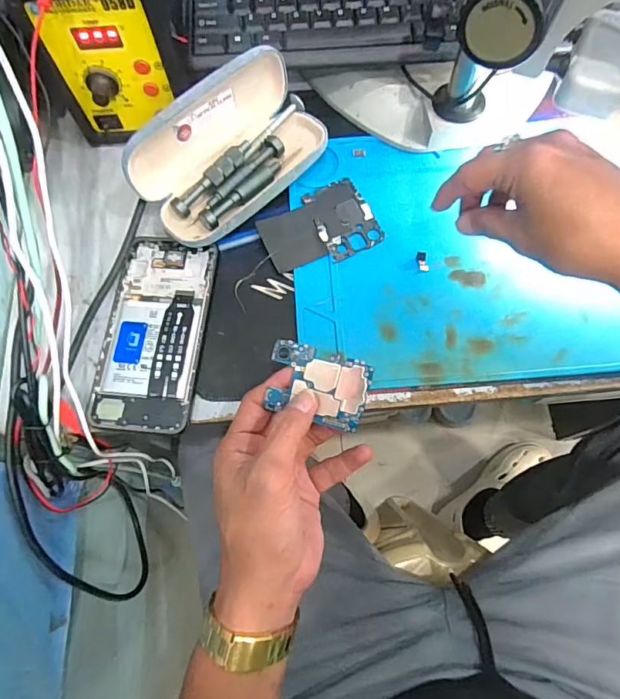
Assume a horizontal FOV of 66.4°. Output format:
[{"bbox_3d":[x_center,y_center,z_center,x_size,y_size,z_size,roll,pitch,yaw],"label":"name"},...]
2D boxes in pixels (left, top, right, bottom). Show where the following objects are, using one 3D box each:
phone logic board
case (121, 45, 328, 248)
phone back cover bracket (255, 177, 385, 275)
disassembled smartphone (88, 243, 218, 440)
[{"bbox_3d":[0.005,0.023,0.310,0.066,0.004,0.044,17,92,7],"label":"phone logic board"},{"bbox_3d":[-0.063,-0.164,0.384,0.161,0.066,0.087,-41,75,-11],"label":"case"},{"bbox_3d":[0.007,-0.102,0.397,0.093,0.006,0.068,-25,72,-6],"label":"phone back cover bracket"},{"bbox_3d":[-0.120,-0.016,0.369,0.075,0.011,0.157,4,72,3],"label":"disassembled smartphone"}]

